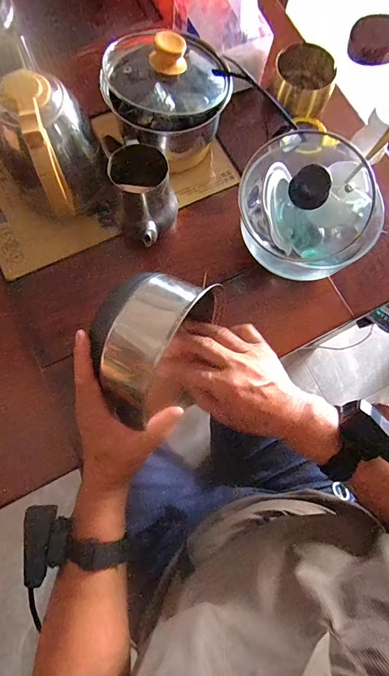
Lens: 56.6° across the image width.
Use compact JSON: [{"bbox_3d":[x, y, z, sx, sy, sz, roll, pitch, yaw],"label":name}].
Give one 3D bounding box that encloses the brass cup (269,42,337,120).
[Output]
[{"bbox_3d":[0.164,-0.385,0.544,0.089,0.057,0.092,1,76,-3],"label":"brass cup"}]

